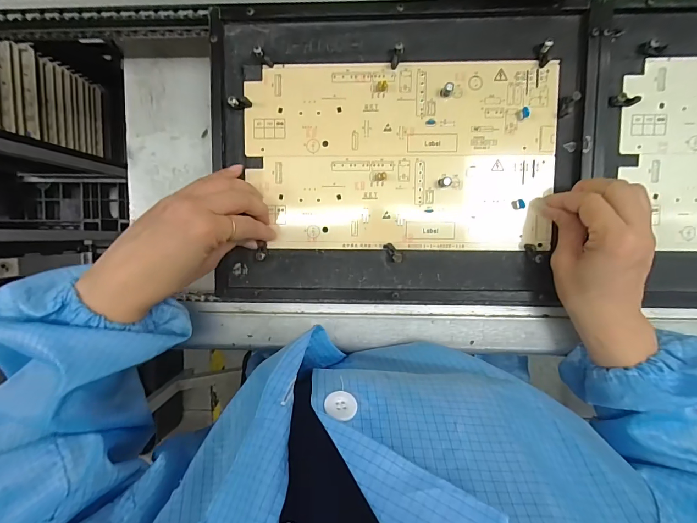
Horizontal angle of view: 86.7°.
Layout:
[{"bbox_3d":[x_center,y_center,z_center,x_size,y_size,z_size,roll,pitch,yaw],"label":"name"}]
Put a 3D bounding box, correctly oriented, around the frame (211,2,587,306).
[{"bbox_3d":[0.041,-0.093,0.345,0.334,0.017,0.266,1,95,2],"label":"frame"}]

